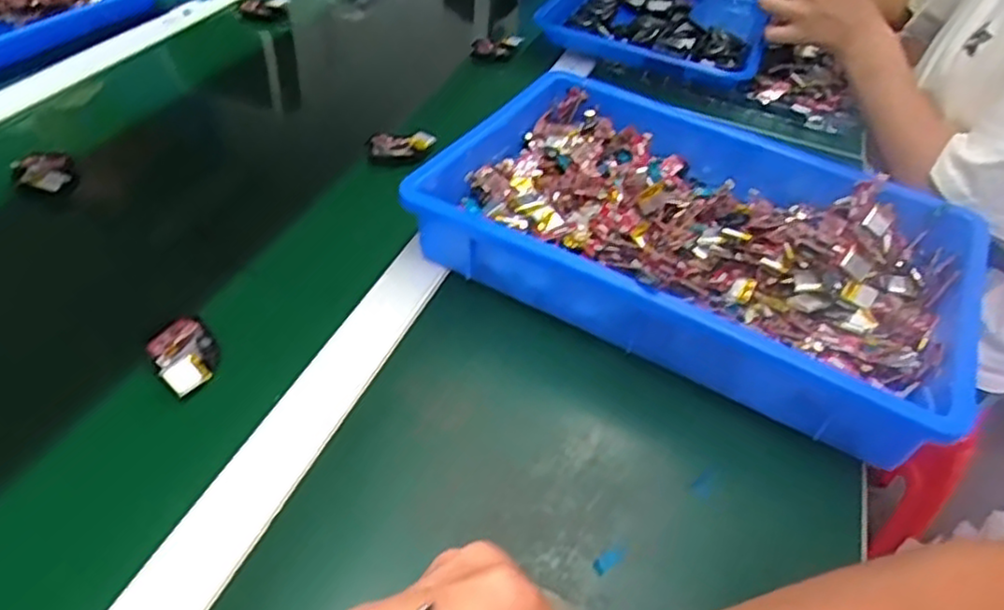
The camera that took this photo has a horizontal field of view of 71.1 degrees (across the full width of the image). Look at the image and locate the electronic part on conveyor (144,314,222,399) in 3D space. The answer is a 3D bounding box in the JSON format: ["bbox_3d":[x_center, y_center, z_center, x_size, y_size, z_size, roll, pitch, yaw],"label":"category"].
[{"bbox_3d":[-0.197,0.030,0.439,0.039,0.016,0.057,-25,51,-29],"label":"electronic part on conveyor"}]

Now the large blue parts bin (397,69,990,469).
[{"bbox_3d":[0.142,-0.057,0.533,0.386,0.068,0.257,23,46,19],"label":"large blue parts bin"}]

